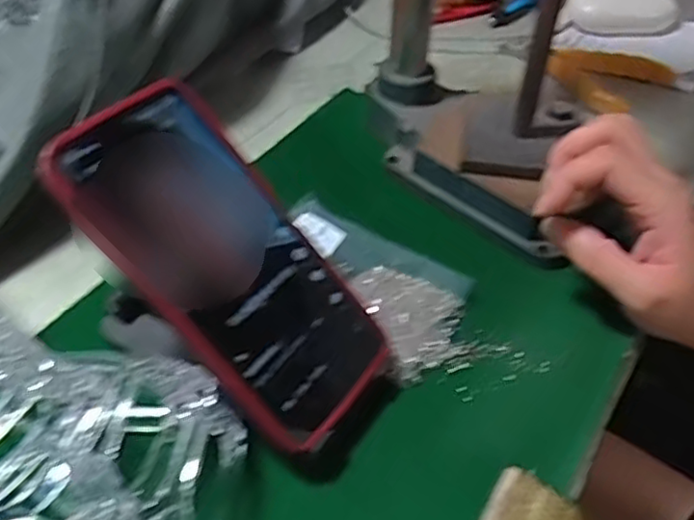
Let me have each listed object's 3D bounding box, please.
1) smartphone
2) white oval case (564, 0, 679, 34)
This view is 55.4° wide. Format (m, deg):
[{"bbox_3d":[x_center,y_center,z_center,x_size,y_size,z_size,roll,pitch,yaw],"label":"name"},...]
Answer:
[{"bbox_3d":[-0.051,0.000,0.301,0.170,0.011,0.081,51,54,-9],"label":"smartphone"},{"bbox_3d":[0.252,-0.231,0.609,0.094,0.041,0.025,8,45,5],"label":"white oval case"}]

